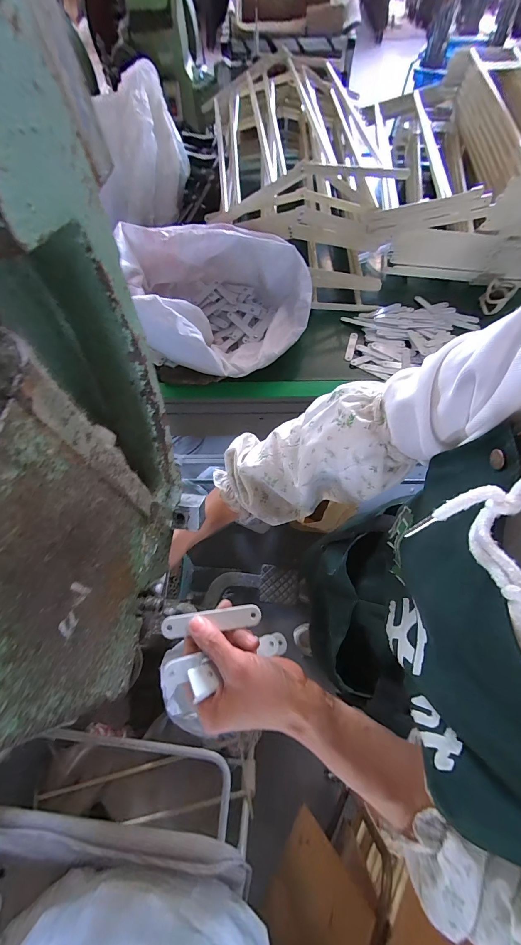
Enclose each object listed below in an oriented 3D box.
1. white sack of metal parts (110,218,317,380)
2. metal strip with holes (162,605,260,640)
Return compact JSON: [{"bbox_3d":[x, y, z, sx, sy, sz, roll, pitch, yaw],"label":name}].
[{"bbox_3d":[-0.081,-0.342,0.658,0.340,0.192,0.293,9,66,6],"label":"white sack of metal parts"},{"bbox_3d":[-0.044,0.135,0.296,0.088,0.004,0.018,-5,65,-6],"label":"metal strip with holes"}]

